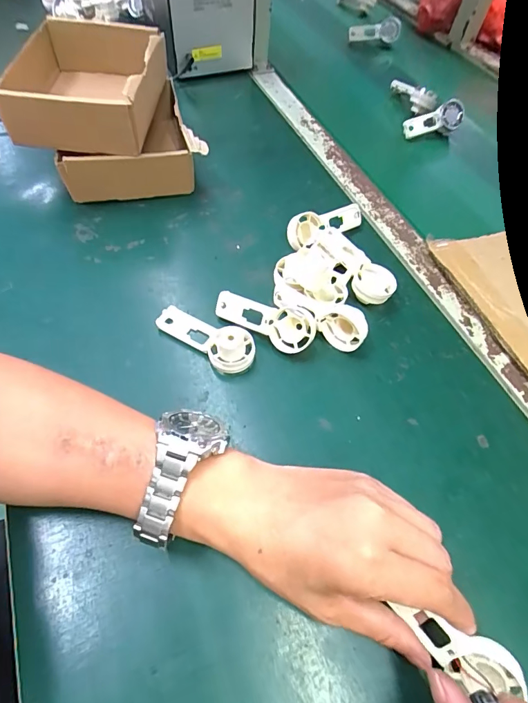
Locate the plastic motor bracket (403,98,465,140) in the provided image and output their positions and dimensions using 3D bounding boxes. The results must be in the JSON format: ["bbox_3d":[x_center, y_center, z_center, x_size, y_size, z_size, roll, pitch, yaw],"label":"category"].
[{"bbox_3d":[0.249,-0.335,0.597,0.096,0.040,0.023,-20,25,3],"label":"plastic motor bracket"}]

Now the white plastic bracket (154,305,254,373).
[{"bbox_3d":[-0.052,-0.013,0.354,0.093,0.026,0.036,23,58,12],"label":"white plastic bracket"}]

